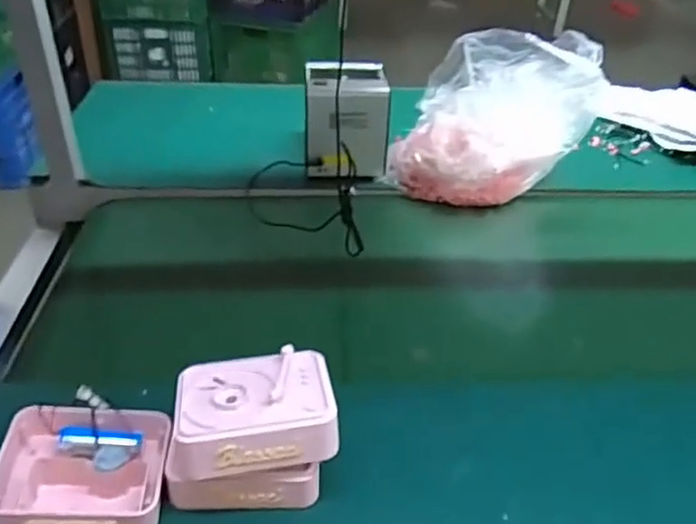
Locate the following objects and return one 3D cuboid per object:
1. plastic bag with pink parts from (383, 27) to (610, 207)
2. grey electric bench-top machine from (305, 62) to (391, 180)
[{"bbox_3d":[0.219,-0.226,0.967,0.278,0.214,0.173,13,38,12],"label":"plastic bag with pink parts"},{"bbox_3d":[-0.004,-0.222,0.994,0.122,0.141,0.130,-1,37,-5],"label":"grey electric bench-top machine"}]

